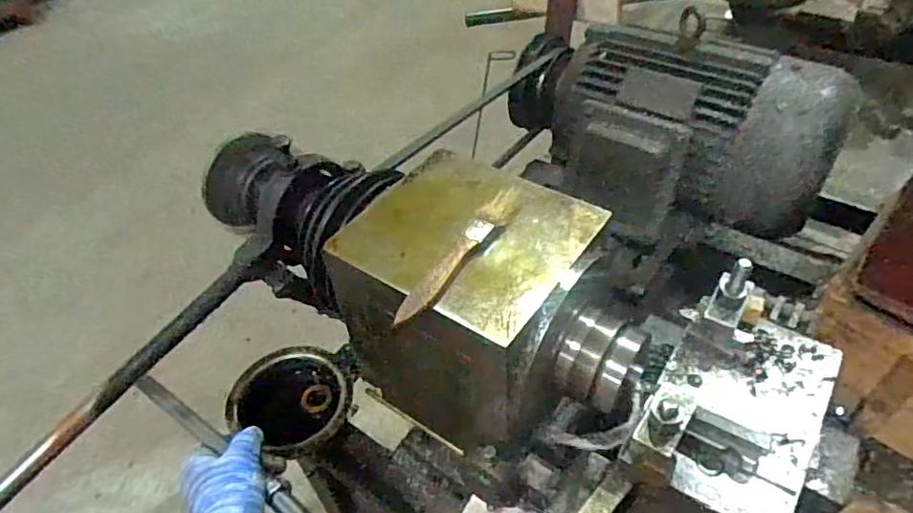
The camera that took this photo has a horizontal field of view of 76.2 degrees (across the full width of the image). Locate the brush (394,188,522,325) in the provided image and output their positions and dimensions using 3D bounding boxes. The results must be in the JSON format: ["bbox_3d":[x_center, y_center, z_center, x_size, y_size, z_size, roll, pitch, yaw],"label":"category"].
[{"bbox_3d":[0.004,-0.005,0.430,0.025,0.010,0.149,26,53,27],"label":"brush"}]

